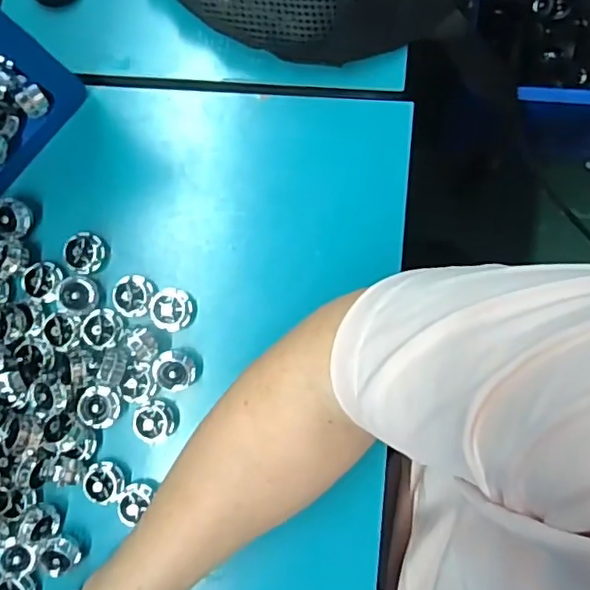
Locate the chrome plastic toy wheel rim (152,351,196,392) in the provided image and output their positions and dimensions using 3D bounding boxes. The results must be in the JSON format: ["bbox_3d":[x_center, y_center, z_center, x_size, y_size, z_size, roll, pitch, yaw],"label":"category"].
[{"bbox_3d":[-0.074,0.047,0.366,0.023,0.016,0.024,0,87,3],"label":"chrome plastic toy wheel rim"}]

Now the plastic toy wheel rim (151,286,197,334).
[{"bbox_3d":[-0.076,0.009,0.372,0.027,0.007,0.026,3,87,3],"label":"plastic toy wheel rim"}]

